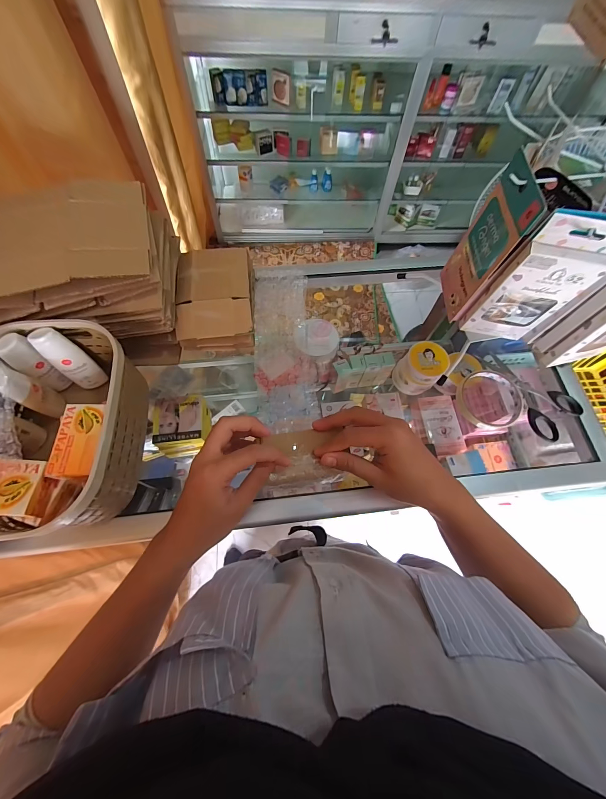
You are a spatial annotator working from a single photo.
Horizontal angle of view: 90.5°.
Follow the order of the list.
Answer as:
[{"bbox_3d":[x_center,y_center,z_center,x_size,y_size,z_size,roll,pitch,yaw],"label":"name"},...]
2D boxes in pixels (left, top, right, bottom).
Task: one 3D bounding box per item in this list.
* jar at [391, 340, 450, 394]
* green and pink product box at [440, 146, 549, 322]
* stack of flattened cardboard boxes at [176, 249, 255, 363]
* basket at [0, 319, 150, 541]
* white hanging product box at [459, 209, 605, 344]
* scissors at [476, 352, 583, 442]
[{"bbox_3d":[0.248,-0.063,0.640,0.077,0.095,0.081,1,67,-2],"label":"jar"},{"bbox_3d":[0.183,-0.155,0.308,0.020,0.138,0.076,11,67,2],"label":"green and pink product box"},{"bbox_3d":[-0.122,-0.142,0.429,0.104,0.057,0.142,-1,67,-3],"label":"stack of flattened cardboard boxes"},{"bbox_3d":[-0.270,0.030,0.330,0.153,0.095,0.220,-1,67,-3],"label":"basket"},{"bbox_3d":[0.230,-0.106,0.290,0.083,0.137,0.022,14,67,3],"label":"white hanging product box"},{"bbox_3d":[0.315,-0.015,0.432,0.081,0.019,0.144,-35,73,-16],"label":"scissors"}]

